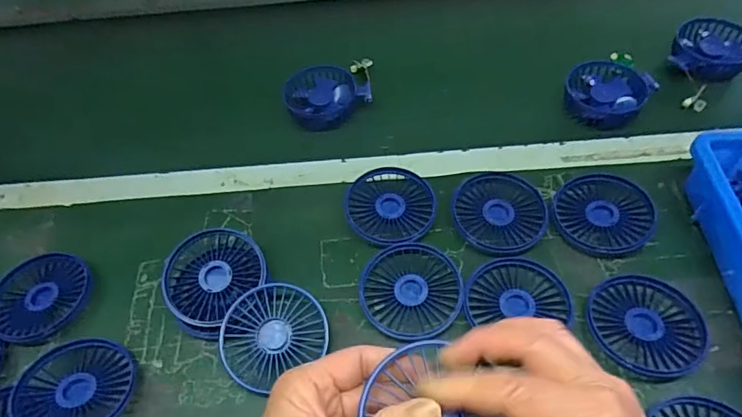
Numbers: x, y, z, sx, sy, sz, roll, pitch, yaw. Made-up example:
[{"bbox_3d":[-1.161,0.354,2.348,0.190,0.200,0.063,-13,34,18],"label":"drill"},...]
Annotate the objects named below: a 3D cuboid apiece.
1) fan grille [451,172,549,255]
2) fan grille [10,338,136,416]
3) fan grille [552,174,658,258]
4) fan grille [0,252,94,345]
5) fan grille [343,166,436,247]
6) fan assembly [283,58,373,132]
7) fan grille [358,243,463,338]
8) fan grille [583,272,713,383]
[{"bbox_3d":[0.122,0.003,0.475,0.085,0.014,0.086,1,53,5],"label":"fan grille"},{"bbox_3d":[-0.239,0.147,0.401,0.088,0.022,0.084,-2,53,3],"label":"fan grille"},{"bbox_3d":[0.216,0.001,0.465,0.082,0.022,0.093,9,54,11],"label":"fan grille"},{"bbox_3d":[-0.304,0.080,0.457,0.075,0.019,0.084,25,59,22],"label":"fan grille"},{"bbox_3d":[0.020,-0.001,0.490,0.083,0.017,0.091,-1,53,4],"label":"fan grille"},{"bbox_3d":[-0.048,-0.144,0.617,0.117,0.030,0.086,-18,54,-9],"label":"fan assembly"},{"bbox_3d":[0.035,0.070,0.433,0.089,0.013,0.081,-2,53,3],"label":"fan grille"},{"bbox_3d":[0.222,0.093,0.402,0.086,0.010,0.084,-2,53,3],"label":"fan grille"}]

